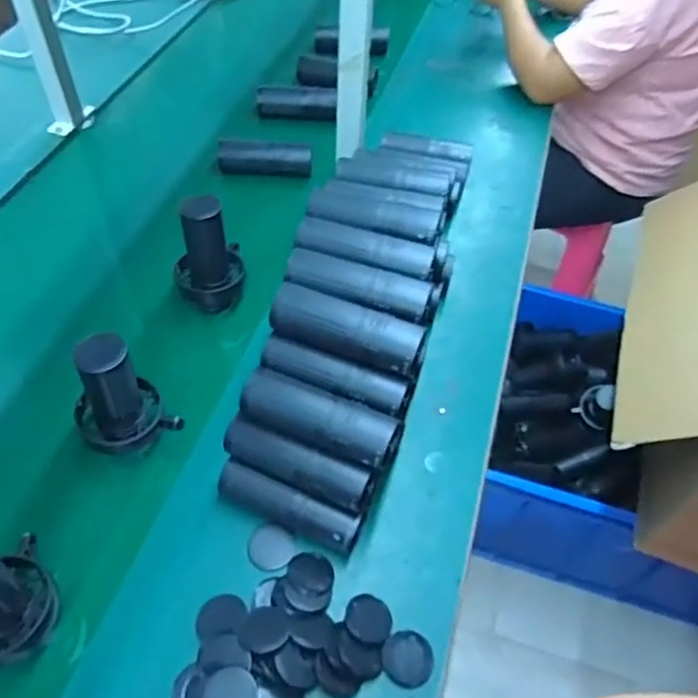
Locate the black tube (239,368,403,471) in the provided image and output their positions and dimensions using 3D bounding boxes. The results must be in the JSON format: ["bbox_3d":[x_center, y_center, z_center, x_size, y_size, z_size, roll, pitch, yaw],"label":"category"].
[{"bbox_3d":[-0.029,0.066,0.622,0.164,0.042,0.045,20,54,11],"label":"black tube"}]

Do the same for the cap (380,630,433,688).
[{"bbox_3d":[0.058,0.304,0.614,0.049,0.009,0.051,2,52,-2],"label":"cap"}]

